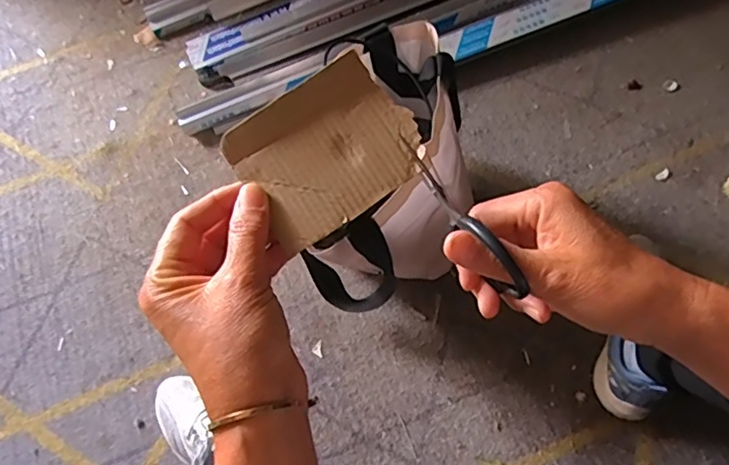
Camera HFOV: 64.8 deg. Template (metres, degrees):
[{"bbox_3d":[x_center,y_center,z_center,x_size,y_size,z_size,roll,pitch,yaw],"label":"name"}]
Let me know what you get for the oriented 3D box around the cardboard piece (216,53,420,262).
[{"bbox_3d":[-0.022,-0.048,0.333,0.098,0.005,0.081,-34,88,-2],"label":"cardboard piece"}]

